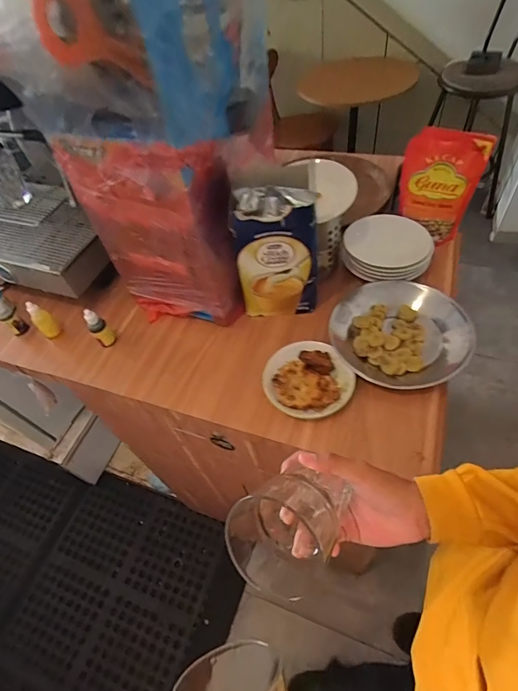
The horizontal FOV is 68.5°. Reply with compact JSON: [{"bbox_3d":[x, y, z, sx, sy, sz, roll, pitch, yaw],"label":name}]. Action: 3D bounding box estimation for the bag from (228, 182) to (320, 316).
[{"bbox_3d":[0.028,-0.140,0.605,0.123,0.214,0.053,0,53,9],"label":"bag"}]

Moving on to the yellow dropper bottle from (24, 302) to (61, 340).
[{"bbox_3d":[-0.392,-0.041,0.696,0.031,0.088,0.030,-41,58,-21],"label":"yellow dropper bottle"}]

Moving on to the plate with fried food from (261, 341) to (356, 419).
[{"bbox_3d":[0.072,0.050,0.572,0.123,0.035,0.125,-4,52,5],"label":"plate with fried food"}]

